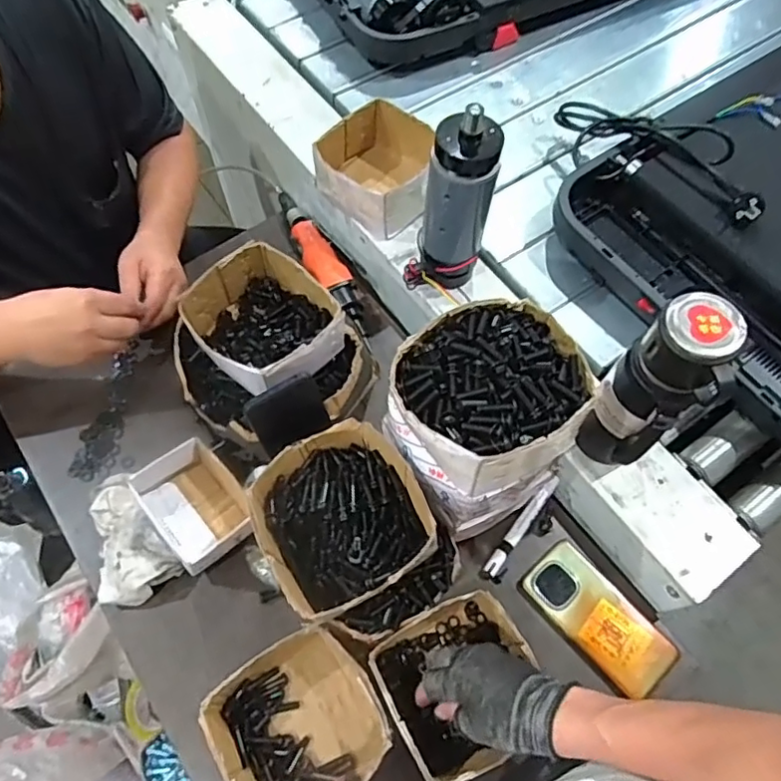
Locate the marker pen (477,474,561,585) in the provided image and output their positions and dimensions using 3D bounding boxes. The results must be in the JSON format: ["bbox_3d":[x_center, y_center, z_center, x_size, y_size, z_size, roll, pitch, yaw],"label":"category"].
[{"bbox_3d":[0.154,0.160,0.688,0.023,0.012,0.147,34,68,14],"label":"marker pen"}]

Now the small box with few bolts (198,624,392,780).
[{"bbox_3d":[-0.091,0.324,0.574,0.151,0.079,0.137,-25,68,-13],"label":"small box with few bolts"}]

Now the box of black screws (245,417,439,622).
[{"bbox_3d":[-0.047,0.122,0.571,0.157,0.073,0.163,-28,68,-14],"label":"box of black screws"}]

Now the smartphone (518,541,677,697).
[{"bbox_3d":[0.228,0.247,0.643,0.078,0.014,0.162,-39,71,-18],"label":"smartphone"}]

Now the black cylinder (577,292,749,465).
[{"bbox_3d":[0.238,0.008,0.566,0.069,0.248,0.073,1,64,-2],"label":"black cylinder"}]

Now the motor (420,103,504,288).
[{"bbox_3d":[0.075,-0.200,0.673,0.074,0.227,0.070,8,64,2],"label":"motor"}]

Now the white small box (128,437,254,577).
[{"bbox_3d":[-0.217,0.129,0.659,0.096,0.075,0.116,-40,72,-19],"label":"white small box"}]

